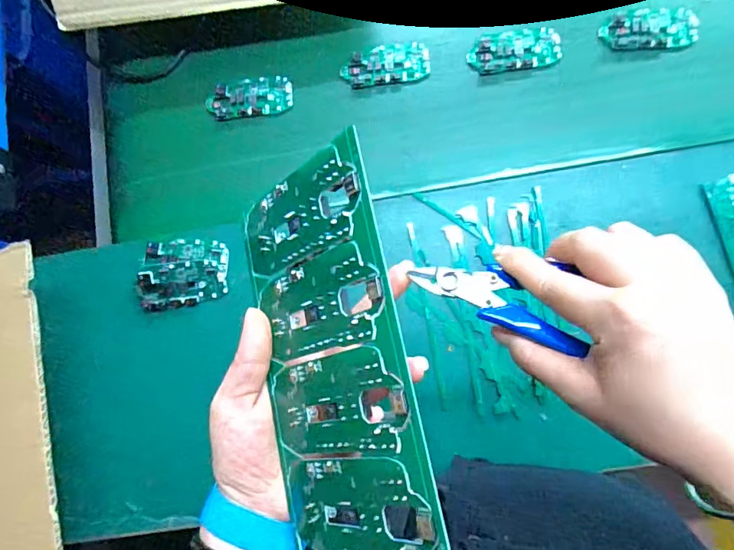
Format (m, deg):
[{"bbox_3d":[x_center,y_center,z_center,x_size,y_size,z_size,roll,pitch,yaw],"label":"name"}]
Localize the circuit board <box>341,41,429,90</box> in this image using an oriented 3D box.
[{"bbox_3d":[0.021,-0.236,0.540,0.097,0.009,0.046,-6,80,4],"label":"circuit board"}]

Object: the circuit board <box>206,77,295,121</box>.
[{"bbox_3d":[-0.132,-0.201,0.547,0.094,0.010,0.042,-8,80,3],"label":"circuit board"}]

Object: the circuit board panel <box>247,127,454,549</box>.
[{"bbox_3d":[-0.019,0.038,0.233,0.103,0.004,0.186,-25,73,45],"label":"circuit board panel"}]

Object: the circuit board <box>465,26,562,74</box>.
[{"bbox_3d":[0.162,-0.245,0.528,0.097,0.008,0.044,-4,81,4],"label":"circuit board"}]

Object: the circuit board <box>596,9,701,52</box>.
[{"bbox_3d":[0.302,-0.263,0.516,0.097,0.010,0.045,-4,81,4],"label":"circuit board"}]

